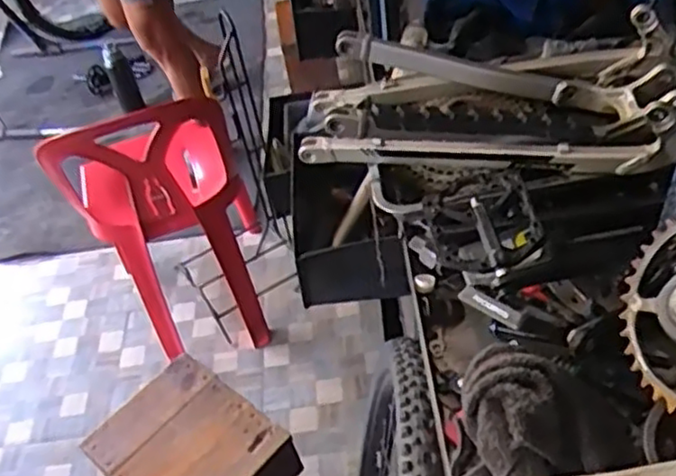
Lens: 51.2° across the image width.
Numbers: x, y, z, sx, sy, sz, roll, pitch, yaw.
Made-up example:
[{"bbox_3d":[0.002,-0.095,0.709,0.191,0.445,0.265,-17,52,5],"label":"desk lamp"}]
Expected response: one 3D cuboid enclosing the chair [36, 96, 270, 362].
[{"bbox_3d":[-0.442,-0.091,1.757,0.381,0.754,0.498,-22,45,-11],"label":"chair"}]

